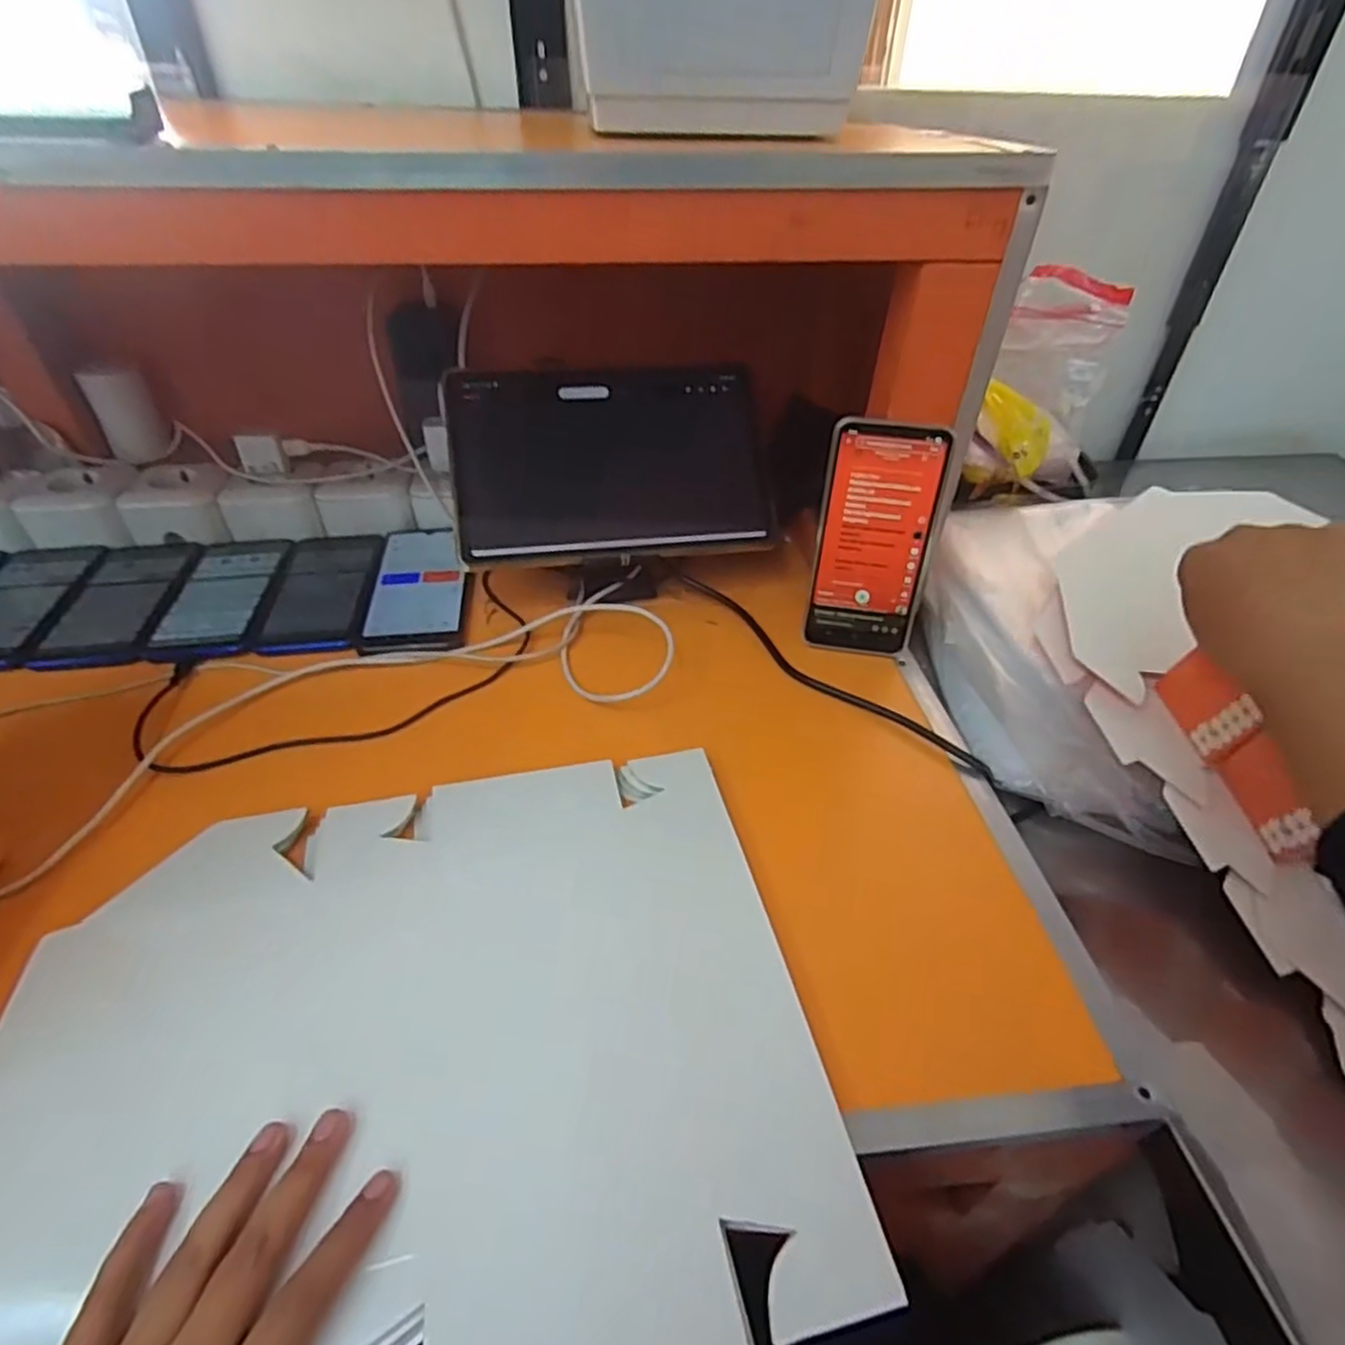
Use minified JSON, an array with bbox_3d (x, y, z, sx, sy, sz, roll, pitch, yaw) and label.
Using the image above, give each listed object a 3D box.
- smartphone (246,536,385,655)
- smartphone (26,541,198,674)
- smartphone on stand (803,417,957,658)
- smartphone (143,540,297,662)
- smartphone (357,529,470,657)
[{"bbox_3d":[-0.287,-0.069,0.595,0.080,0.012,0.160,-5,41,-7],"label":"smartphone"},{"bbox_3d":[-0.437,-0.054,0.573,0.078,0.013,0.156,-6,42,-8],"label":"smartphone"},{"bbox_3d":[0.145,-0.092,0.522,0.080,0.168,0.006,7,29,7],"label":"smartphone on stand"},{"bbox_3d":[-0.363,-0.069,0.585,0.078,0.011,0.159,-7,42,-9],"label":"smartphone"},{"bbox_3d":[-0.208,-0.076,0.600,0.077,0.010,0.167,-4,43,-8],"label":"smartphone"}]

